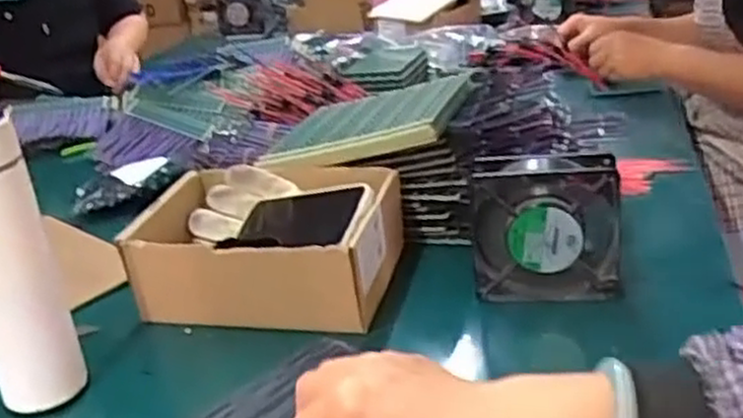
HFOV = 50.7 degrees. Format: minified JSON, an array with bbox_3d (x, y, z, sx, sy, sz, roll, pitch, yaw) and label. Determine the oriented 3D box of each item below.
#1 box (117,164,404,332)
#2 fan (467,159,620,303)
[{"bbox_3d":[-0.098,0.032,0.731,0.236,0.087,0.165,1,24,17],"label":"box"},{"bbox_3d":[0.145,0.019,0.656,0.117,0.123,0.036,-1,23,12],"label":"fan"}]

